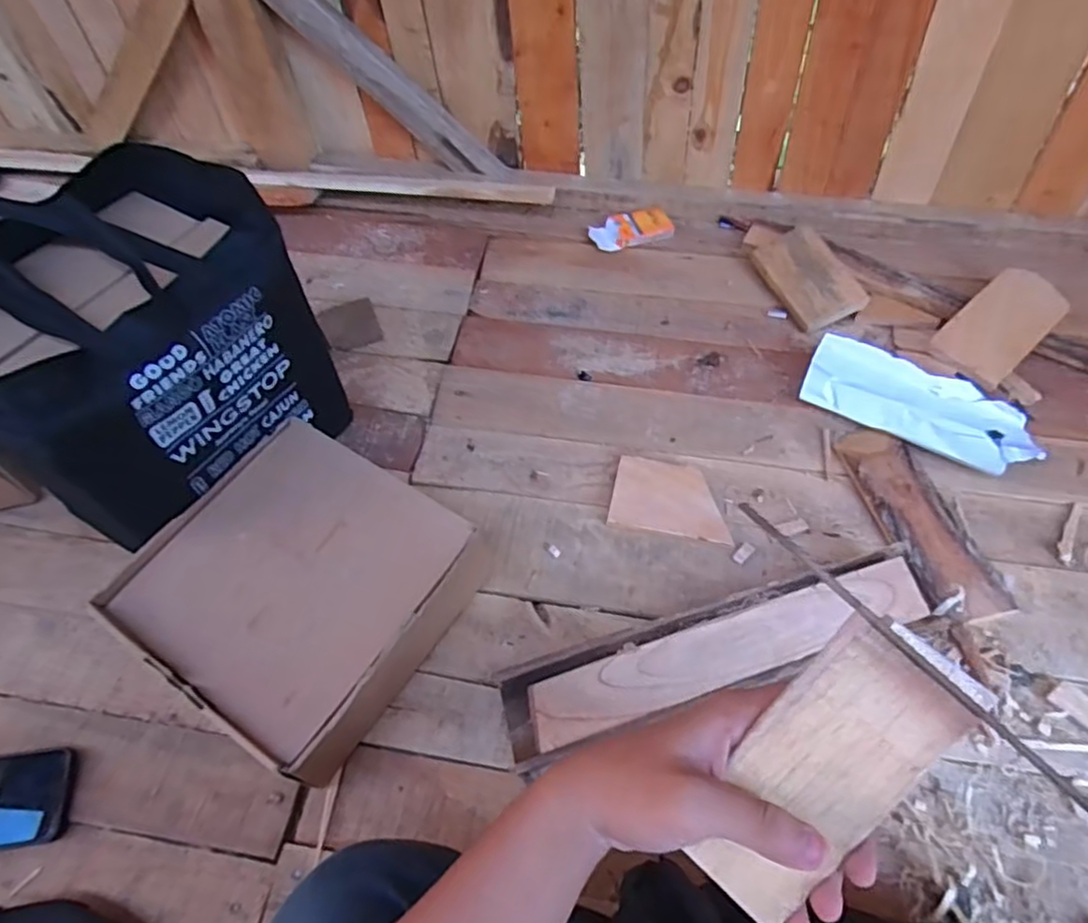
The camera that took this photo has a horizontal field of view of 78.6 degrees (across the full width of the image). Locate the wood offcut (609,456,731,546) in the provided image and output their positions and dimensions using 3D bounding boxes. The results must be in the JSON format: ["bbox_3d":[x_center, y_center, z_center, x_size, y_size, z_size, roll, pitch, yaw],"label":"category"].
[{"bbox_3d":[0.144,0.040,0.752,0.129,0.012,0.090,9,64,8],"label":"wood offcut"}]

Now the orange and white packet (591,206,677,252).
[{"bbox_3d":[0.134,-0.354,1.016,0.126,0.023,0.061,-17,57,-9],"label":"orange and white packet"}]

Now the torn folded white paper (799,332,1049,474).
[{"bbox_3d":[0.459,-0.074,0.812,0.262,0.057,0.140,28,62,20],"label":"torn folded white paper"}]

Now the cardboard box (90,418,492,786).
[{"bbox_3d":[-0.233,0.128,0.657,0.263,0.110,0.253,29,61,19],"label":"cardboard box"}]

